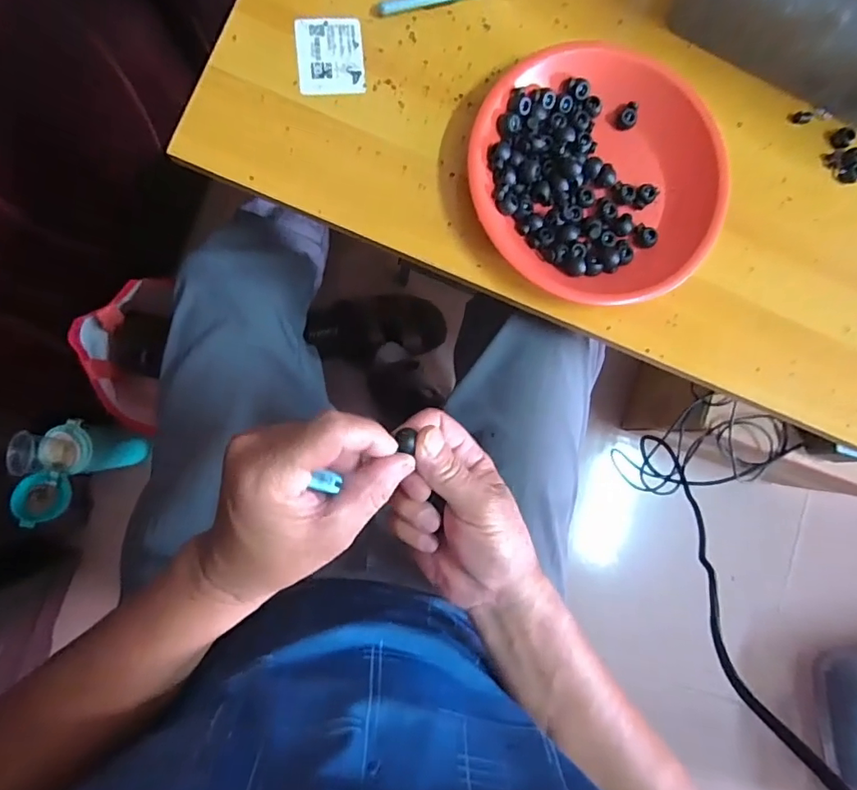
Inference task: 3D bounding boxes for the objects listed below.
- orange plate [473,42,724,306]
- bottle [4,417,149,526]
[{"bbox_3d":[0.127,-0.166,0.392,0.176,0.029,0.193,0,87,-5],"label":"orange plate"},{"bbox_3d":[-0.461,0.092,0.667,0.086,0.163,0.121,35,84,-2],"label":"bottle"}]

